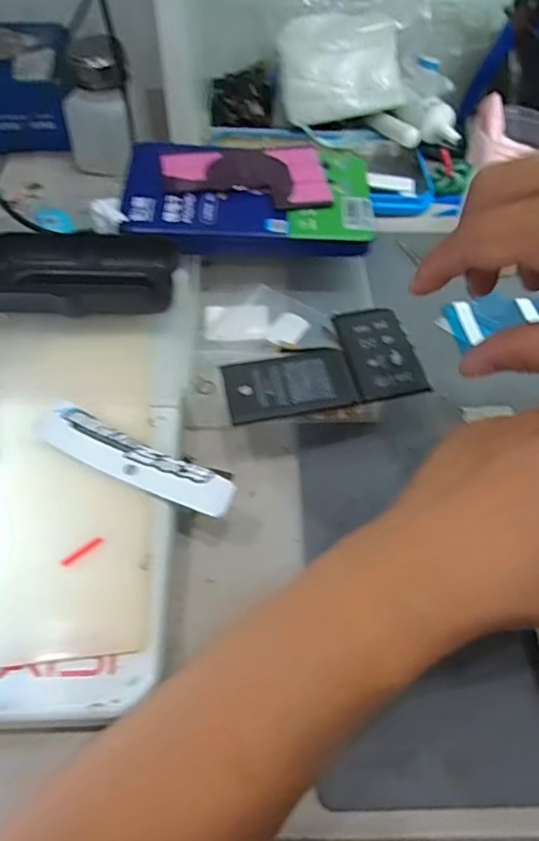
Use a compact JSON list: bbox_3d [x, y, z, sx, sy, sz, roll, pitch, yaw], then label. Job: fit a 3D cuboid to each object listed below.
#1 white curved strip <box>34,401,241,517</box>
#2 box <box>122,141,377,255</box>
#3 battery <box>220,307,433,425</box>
[{"bbox_3d":[-0.063,0.019,0.256,0.100,0.008,0.021,23,58,13],"label":"white curved strip"},{"bbox_3d":[-0.013,-0.141,0.346,0.156,0.018,0.098,2,55,-1],"label":"box"},{"bbox_3d":[0.026,-0.032,0.288,0.101,0.004,0.060,-10,57,-7],"label":"battery"}]

